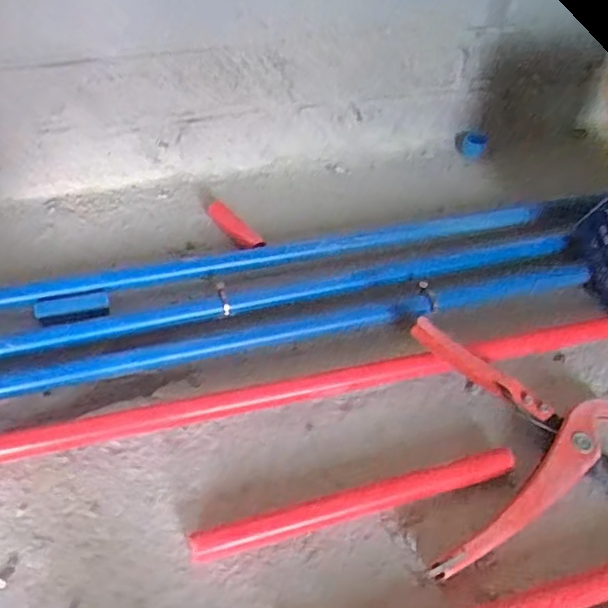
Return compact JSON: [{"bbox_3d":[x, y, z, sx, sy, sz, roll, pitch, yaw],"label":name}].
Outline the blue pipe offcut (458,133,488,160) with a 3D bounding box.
[{"bbox_3d":[0.205,-0.192,0.775,0.031,0.024,0.023,18,49,12],"label":"blue pipe offcut"}]

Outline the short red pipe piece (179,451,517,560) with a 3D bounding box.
[{"bbox_3d":[0.039,0.141,0.451,0.240,0.020,0.017,-11,49,-14],"label":"short red pipe piece"}]

